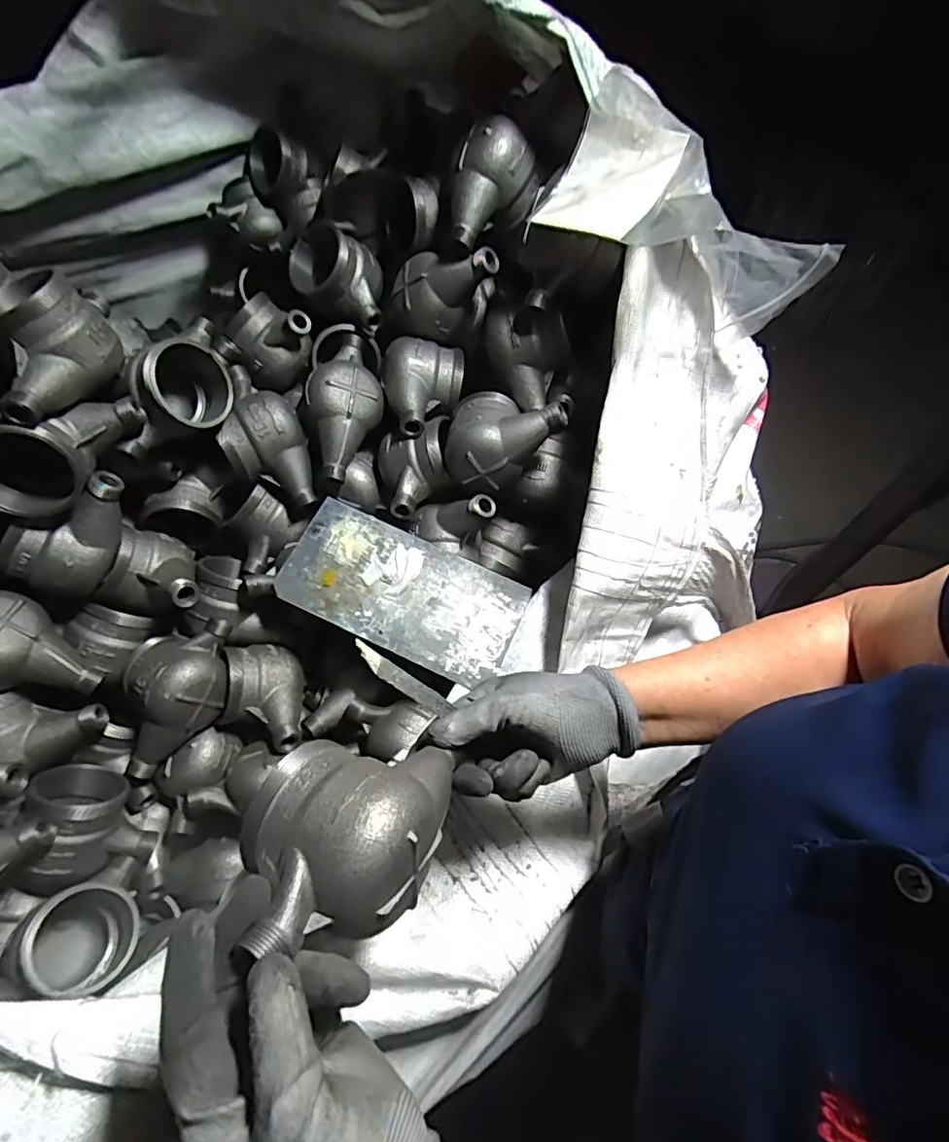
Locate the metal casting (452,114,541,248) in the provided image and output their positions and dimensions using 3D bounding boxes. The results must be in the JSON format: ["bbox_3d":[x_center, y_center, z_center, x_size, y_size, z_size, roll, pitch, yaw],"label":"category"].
[{"bbox_3d":[0.015,-0.388,0.577,0.075,0.103,0.066,-5,38,-27],"label":"metal casting"}]

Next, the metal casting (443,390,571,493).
[{"bbox_3d":[0.028,-0.137,0.593,0.119,0.068,0.097,16,62,9],"label":"metal casting"}]

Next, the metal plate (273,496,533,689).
[{"bbox_3d":[-0.073,0.020,0.588,0.236,0.005,0.121,24,70,4],"label":"metal plate"}]

